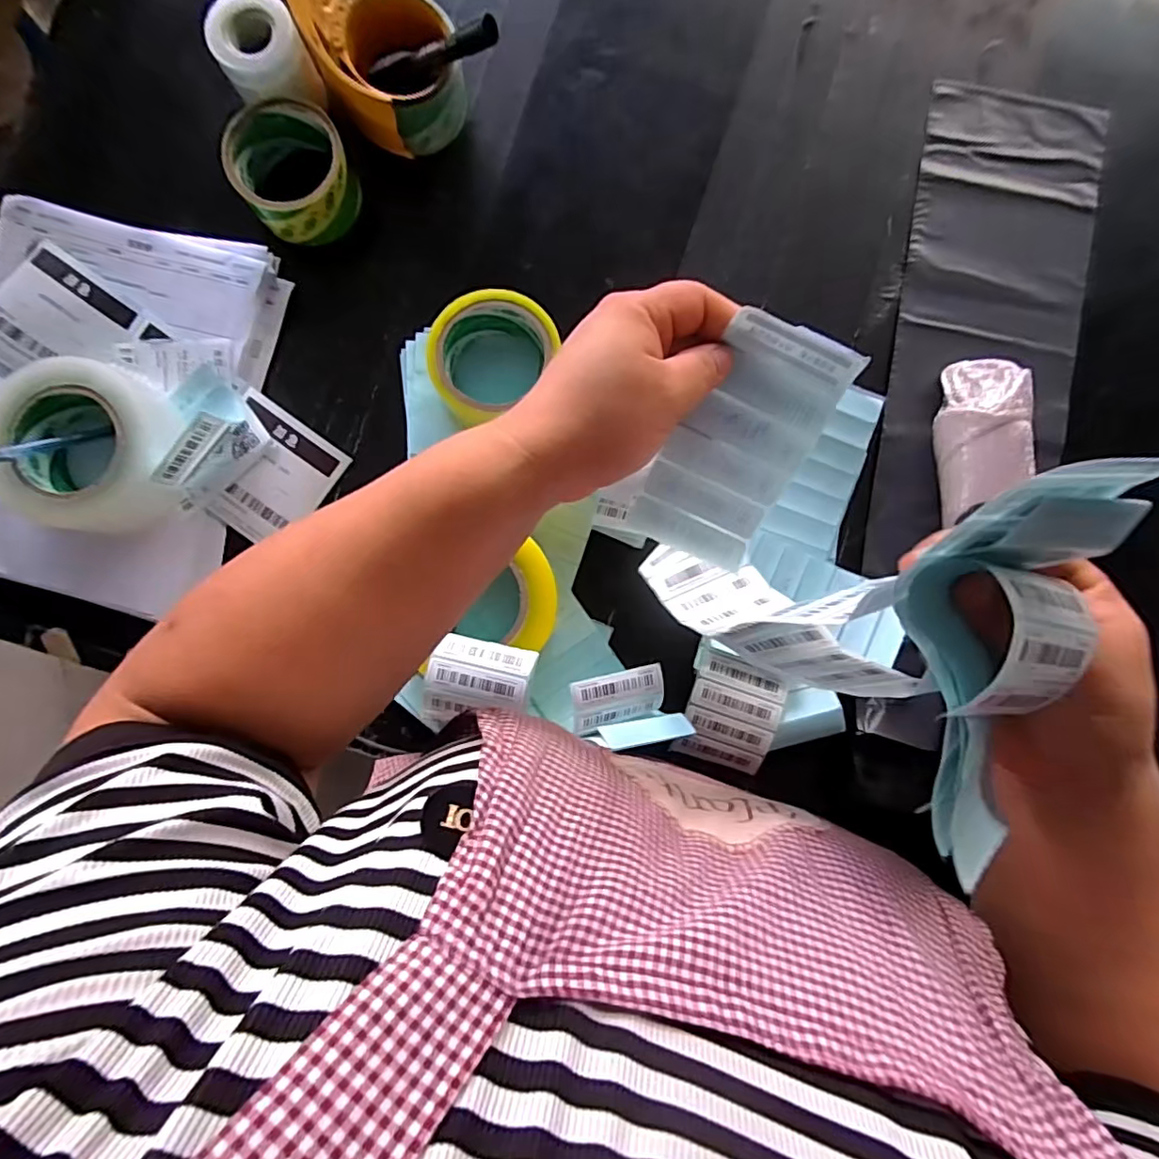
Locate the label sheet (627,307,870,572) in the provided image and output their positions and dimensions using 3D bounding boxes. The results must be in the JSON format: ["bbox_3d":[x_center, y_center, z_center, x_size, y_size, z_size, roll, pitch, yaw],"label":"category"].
[{"bbox_3d":[0.086,-0.070,0.307,0.069,0.009,0.127,23,116,-7],"label":"label sheet"}]

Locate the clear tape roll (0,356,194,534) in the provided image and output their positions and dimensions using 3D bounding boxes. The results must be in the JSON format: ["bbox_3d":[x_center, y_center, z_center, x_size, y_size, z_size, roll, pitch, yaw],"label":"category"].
[{"bbox_3d":[-0.374,-0.099,0.430,0.128,0.051,0.118,0,87,0],"label":"clear tape roll"}]

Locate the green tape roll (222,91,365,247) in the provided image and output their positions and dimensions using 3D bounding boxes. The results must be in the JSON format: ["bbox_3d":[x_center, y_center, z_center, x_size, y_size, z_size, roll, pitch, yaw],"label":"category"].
[{"bbox_3d":[-0.224,-0.321,0.450,0.084,0.050,0.100,-31,88,-2],"label":"green tape roll"}]

